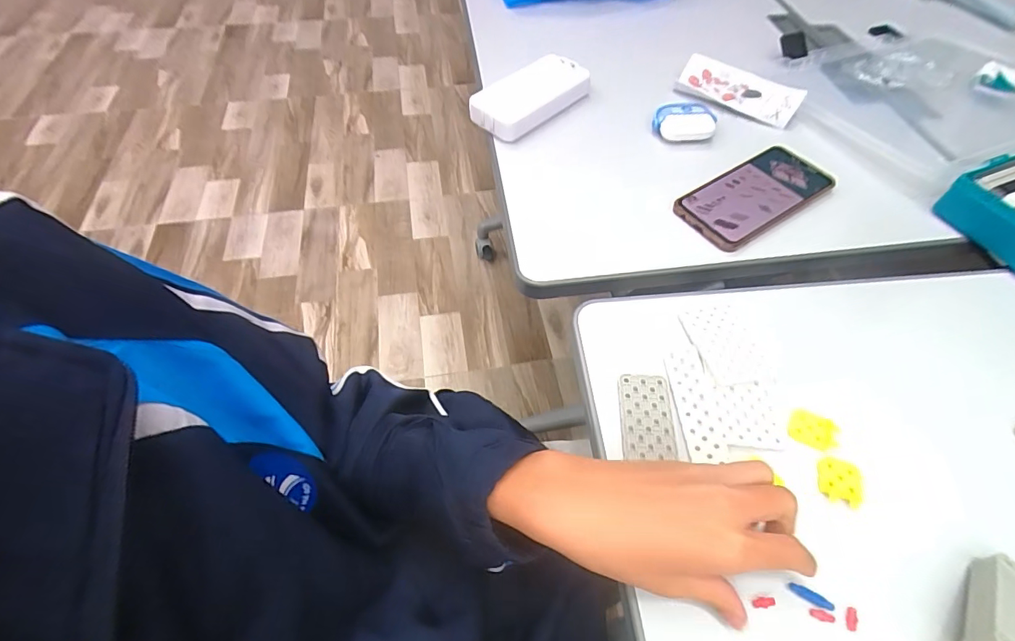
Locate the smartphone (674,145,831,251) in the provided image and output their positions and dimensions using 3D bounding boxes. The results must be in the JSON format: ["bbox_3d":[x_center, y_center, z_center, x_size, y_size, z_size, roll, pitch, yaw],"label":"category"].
[{"bbox_3d":[0.244,-0.124,0.455,0.157,0.012,0.073,-29,61,-18],"label":"smartphone"}]

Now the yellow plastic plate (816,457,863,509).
[{"bbox_3d":[0.223,0.107,0.306,0.027,0.004,0.029,15,57,10],"label":"yellow plastic plate"}]

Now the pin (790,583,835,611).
[{"bbox_3d":[0.181,0.164,0.273,0.024,0.004,0.006,25,60,16],"label":"pin"}]

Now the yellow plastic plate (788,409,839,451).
[{"bbox_3d":[0.217,0.077,0.324,0.032,0.004,0.023,18,58,12],"label":"yellow plastic plate"}]

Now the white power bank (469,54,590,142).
[{"bbox_3d":[0.026,-0.262,0.529,0.075,0.030,0.143,39,64,23],"label":"white power bank"}]

